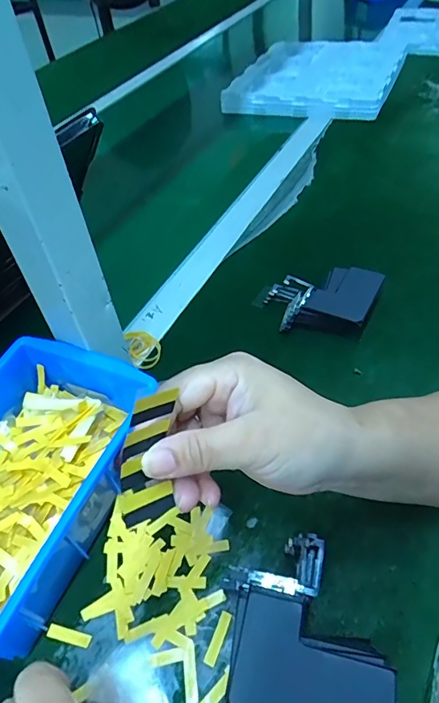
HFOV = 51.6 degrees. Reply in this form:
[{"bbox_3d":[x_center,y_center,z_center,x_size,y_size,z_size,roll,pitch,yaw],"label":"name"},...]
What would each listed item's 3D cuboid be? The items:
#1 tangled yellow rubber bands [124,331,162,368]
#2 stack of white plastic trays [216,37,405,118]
[{"bbox_3d":[-0.076,-0.005,0.450,0.029,0.010,0.048,-20,49,-12],"label":"tangled yellow rubber bands"},{"bbox_3d":[0.189,-0.523,0.858,0.272,0.050,0.338,14,49,20],"label":"stack of white plastic trays"}]

